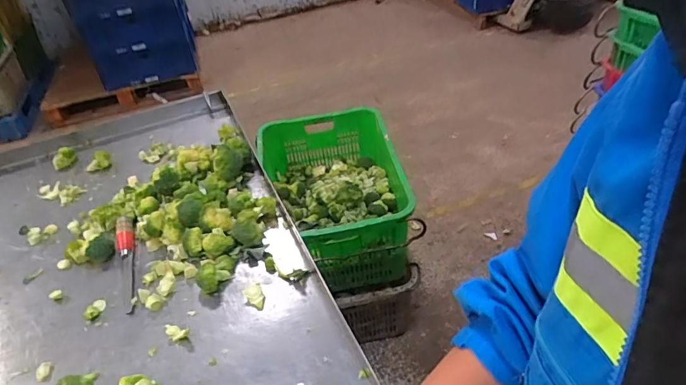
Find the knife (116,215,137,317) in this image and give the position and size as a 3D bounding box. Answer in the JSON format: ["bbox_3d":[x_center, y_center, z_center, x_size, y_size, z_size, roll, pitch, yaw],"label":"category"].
[{"bbox_3d":[-0.340,0.106,0.707,0.028,0.024,0.202,-17,39,-13],"label":"knife"}]

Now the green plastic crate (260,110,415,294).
[{"bbox_3d":[-0.017,0.007,1.415,0.411,0.274,0.566,-12,40,-5],"label":"green plastic crate"}]

